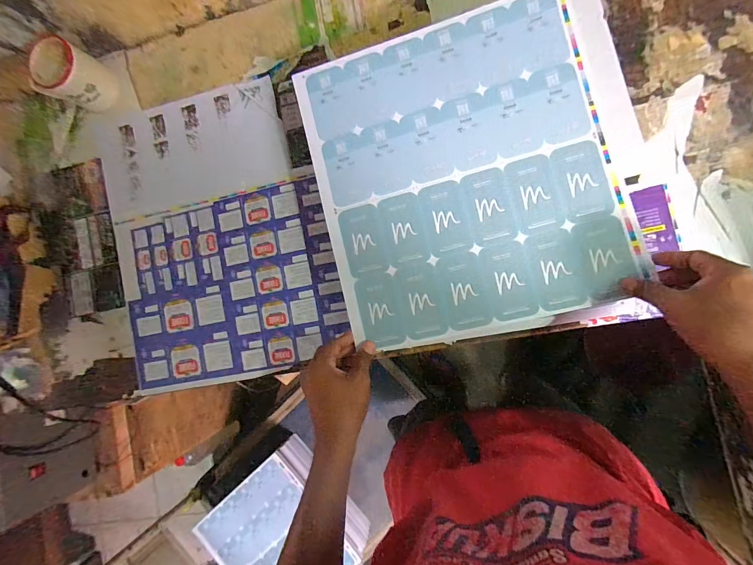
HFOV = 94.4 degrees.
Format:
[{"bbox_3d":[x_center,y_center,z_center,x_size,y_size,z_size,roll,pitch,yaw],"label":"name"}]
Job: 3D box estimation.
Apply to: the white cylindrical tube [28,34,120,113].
[{"bbox_3d":[-0.490,-0.332,0.571,0.084,0.092,0.087,27,94,9],"label":"white cylindrical tube"}]

